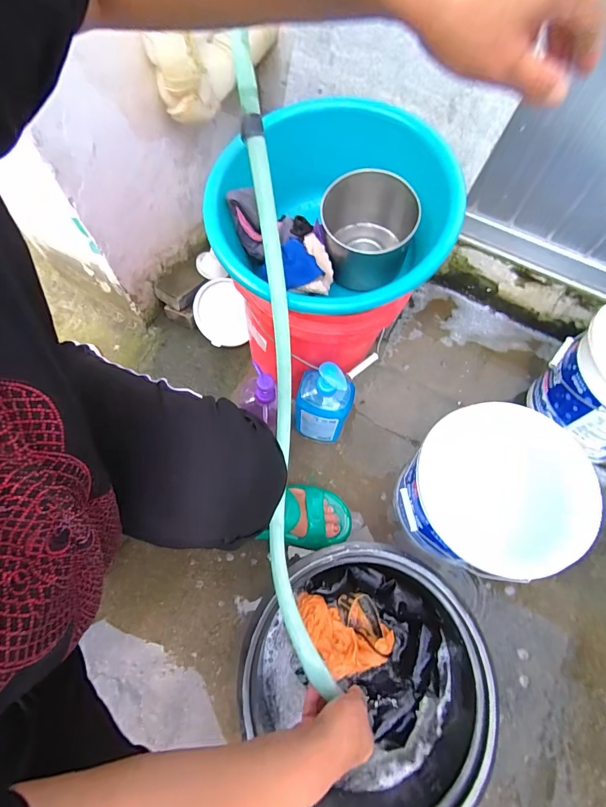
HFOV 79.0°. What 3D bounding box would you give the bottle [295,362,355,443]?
[{"bbox_3d":[0.040,0.001,0.728,0.098,0.272,0.077,16,68,5],"label":"bottle"}]

